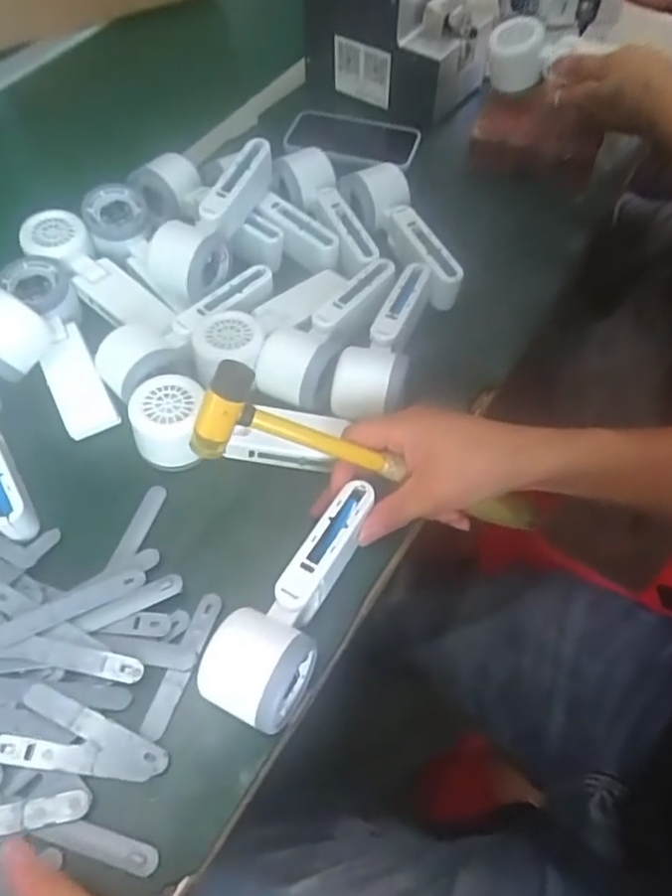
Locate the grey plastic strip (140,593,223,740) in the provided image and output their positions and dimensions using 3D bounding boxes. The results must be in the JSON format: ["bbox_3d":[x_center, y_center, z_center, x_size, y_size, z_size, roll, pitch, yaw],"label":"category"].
[{"bbox_3d":[-0.098,0.139,0.408,0.015,0.007,0.094,16,59,11],"label":"grey plastic strip"}]

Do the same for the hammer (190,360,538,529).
[{"bbox_3d":[0.026,0.010,0.428,0.244,0.049,0.041,18,56,-19],"label":"hammer"}]

